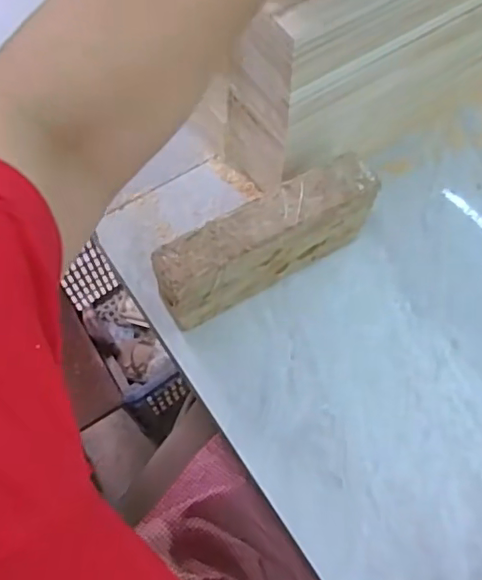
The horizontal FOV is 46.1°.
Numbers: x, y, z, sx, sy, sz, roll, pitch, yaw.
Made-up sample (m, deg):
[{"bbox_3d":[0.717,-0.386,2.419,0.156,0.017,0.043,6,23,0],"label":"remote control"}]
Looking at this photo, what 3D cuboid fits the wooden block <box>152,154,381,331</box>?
[{"bbox_3d":[0.023,-0.039,0.520,0.206,0.105,0.044,-29,67,-12],"label":"wooden block"}]

